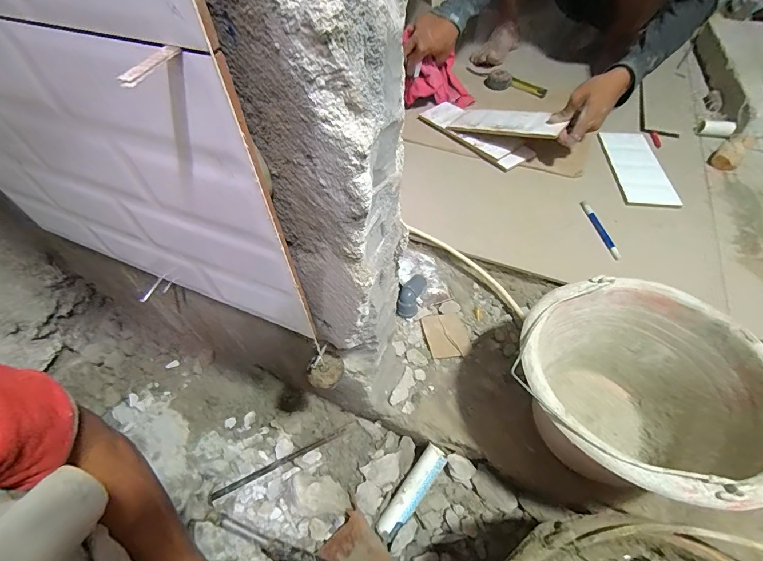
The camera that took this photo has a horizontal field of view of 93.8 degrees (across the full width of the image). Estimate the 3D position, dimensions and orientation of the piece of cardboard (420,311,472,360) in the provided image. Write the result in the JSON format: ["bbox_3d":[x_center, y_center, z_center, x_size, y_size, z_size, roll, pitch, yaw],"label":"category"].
[{"bbox_3d":[0.106,0.088,0.571,0.068,0.007,0.074,-9,56,-11],"label":"piece of cardboard"}]

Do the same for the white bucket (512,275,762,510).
[{"bbox_3d":[0.283,0.137,0.436,0.237,0.184,0.245,-1,53,1],"label":"white bucket"}]

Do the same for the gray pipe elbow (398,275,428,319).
[{"bbox_3d":[0.050,0.025,0.587,0.033,0.032,0.074,22,78,17],"label":"gray pipe elbow"}]

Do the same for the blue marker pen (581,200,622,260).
[{"bbox_3d":[0.399,-0.095,0.654,0.016,0.009,0.139,-6,53,-3],"label":"blue marker pen"}]

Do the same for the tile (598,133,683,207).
[{"bbox_3d":[0.538,-0.243,0.755,0.106,0.012,0.238,3,53,4],"label":"tile"}]

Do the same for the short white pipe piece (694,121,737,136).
[{"bbox_3d":[0.766,-0.351,0.821,0.068,0.026,0.033,19,55,16],"label":"short white pipe piece"}]

